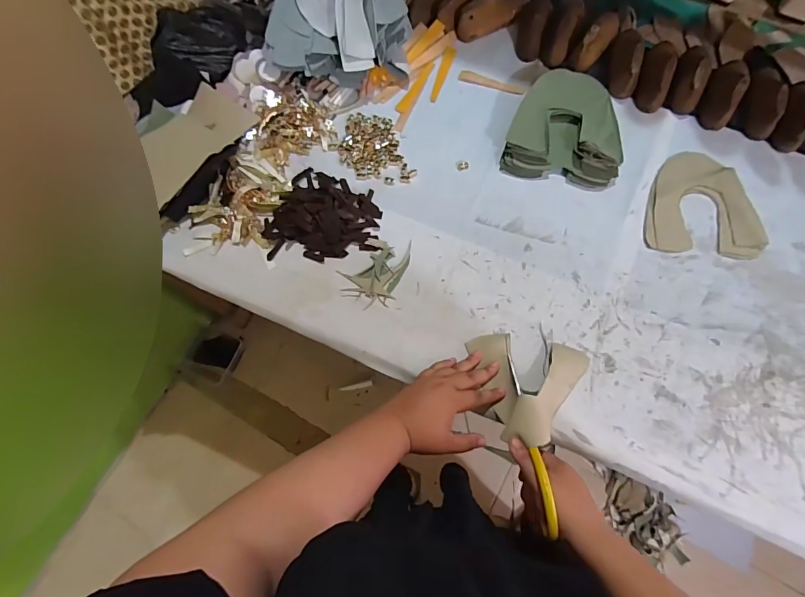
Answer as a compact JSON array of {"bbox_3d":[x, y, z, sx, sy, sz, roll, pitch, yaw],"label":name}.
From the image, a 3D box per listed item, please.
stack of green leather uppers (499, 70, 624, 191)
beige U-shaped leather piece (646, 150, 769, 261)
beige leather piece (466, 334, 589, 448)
[{"bbox_3d":[0.258,-0.270,0.646,0.174,0.043,0.184,13,73,6],"label":"stack of green leather uppers"},{"bbox_3d":[0.453,-0.145,0.618,0.163,0.011,0.164,7,73,4],"label":"beige U-shaped leather piece"},{"bbox_3d":[0.178,0.105,0.524,0.150,0.058,0.134,-14,72,-3],"label":"beige leather piece"}]

